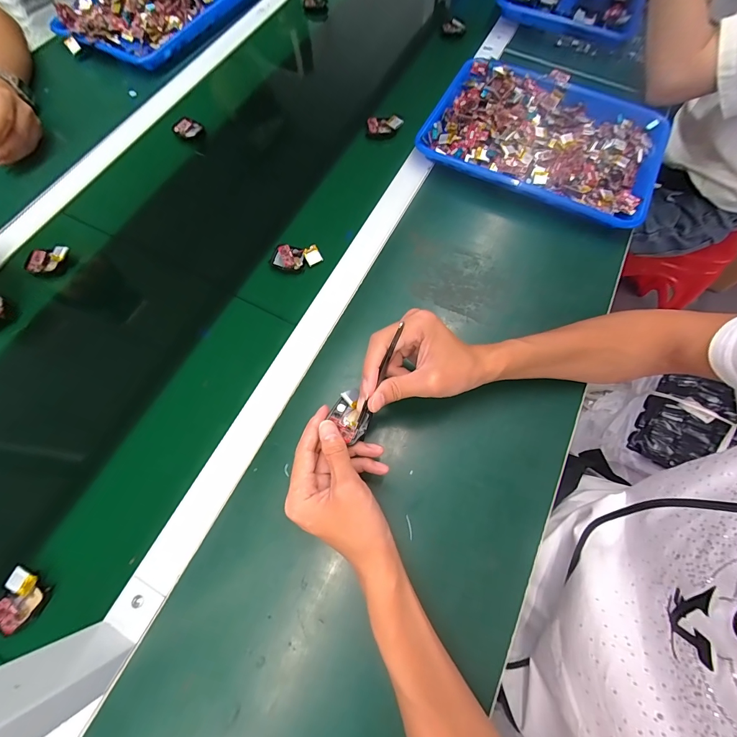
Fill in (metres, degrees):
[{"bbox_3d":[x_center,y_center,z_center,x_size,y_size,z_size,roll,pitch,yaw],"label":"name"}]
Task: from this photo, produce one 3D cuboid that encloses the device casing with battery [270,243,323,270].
[{"bbox_3d":[-0.095,-0.146,0.458,0.065,0.016,0.034,5,69,3],"label":"device casing with battery"}]

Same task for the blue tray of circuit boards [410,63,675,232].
[{"bbox_3d":[0.272,-0.360,0.528,0.329,0.040,0.259,26,71,11],"label":"blue tray of circuit boards"}]

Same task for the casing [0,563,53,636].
[{"bbox_3d":[-0.321,0.214,0.318,0.036,0.019,0.049,26,71,11],"label":"casing"}]

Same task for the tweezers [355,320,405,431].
[{"bbox_3d":[0.008,0.010,0.309,0.005,0.013,0.104,26,106,11],"label":"tweezers"}]

